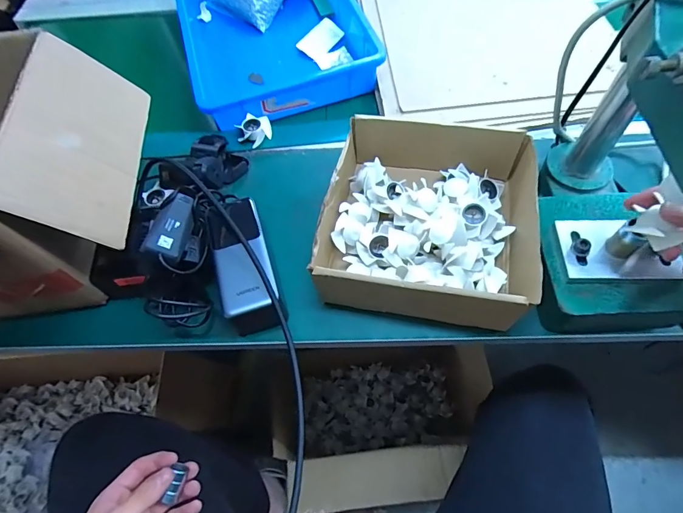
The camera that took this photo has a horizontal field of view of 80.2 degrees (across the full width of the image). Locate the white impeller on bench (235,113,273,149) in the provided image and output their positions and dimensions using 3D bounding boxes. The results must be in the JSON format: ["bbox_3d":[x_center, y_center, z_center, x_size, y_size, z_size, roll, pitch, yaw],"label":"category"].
[{"bbox_3d":[-0.113,-0.164,0.527,0.037,0.021,0.042,26,65,18],"label":"white impeller on bench"}]

